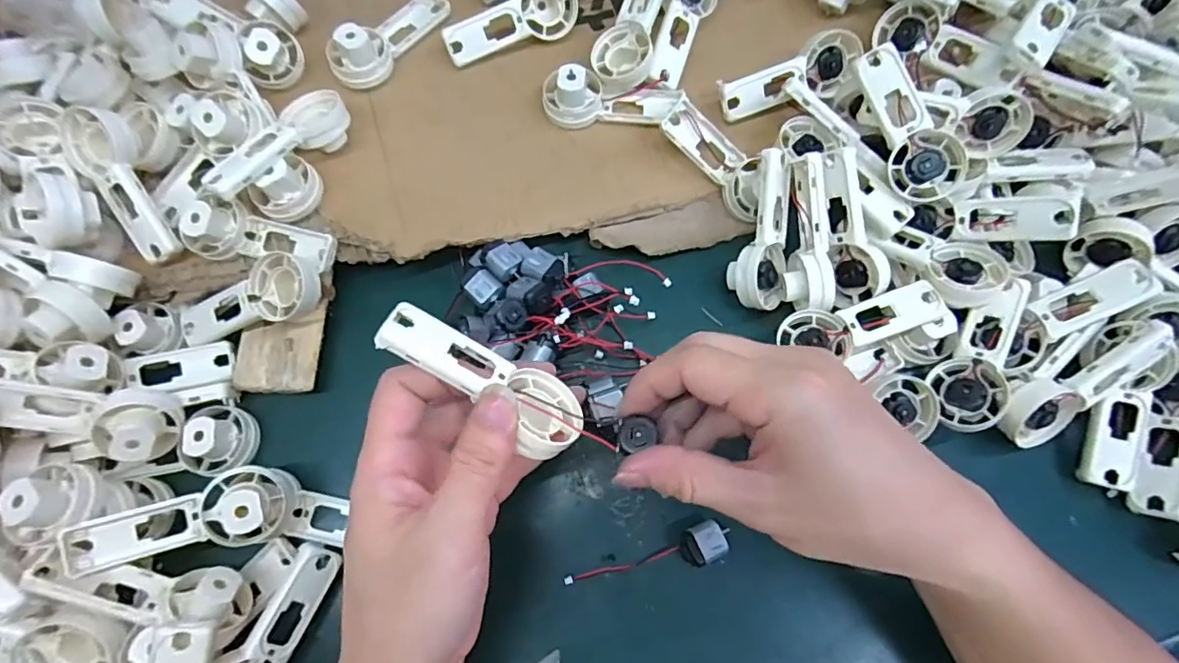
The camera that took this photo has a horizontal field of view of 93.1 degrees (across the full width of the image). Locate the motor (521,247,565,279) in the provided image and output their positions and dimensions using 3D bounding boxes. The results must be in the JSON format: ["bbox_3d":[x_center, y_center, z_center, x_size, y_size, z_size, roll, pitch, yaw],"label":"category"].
[{"bbox_3d":[-0.028,-0.038,0.340,0.022,0.017,0.019,25,75,7],"label":"motor"}]

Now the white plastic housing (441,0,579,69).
[{"bbox_3d":[-0.054,-0.210,0.383,0.093,0.023,0.037,-29,120,-8],"label":"white plastic housing"}]

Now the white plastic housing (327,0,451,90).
[{"bbox_3d":[-0.135,-0.202,0.373,0.032,0.030,0.092,34,76,10],"label":"white plastic housing"}]

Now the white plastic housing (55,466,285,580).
[{"bbox_3d":[-0.208,0.096,0.285,0.088,0.026,0.038,-11,73,-16],"label":"white plastic housing"}]

